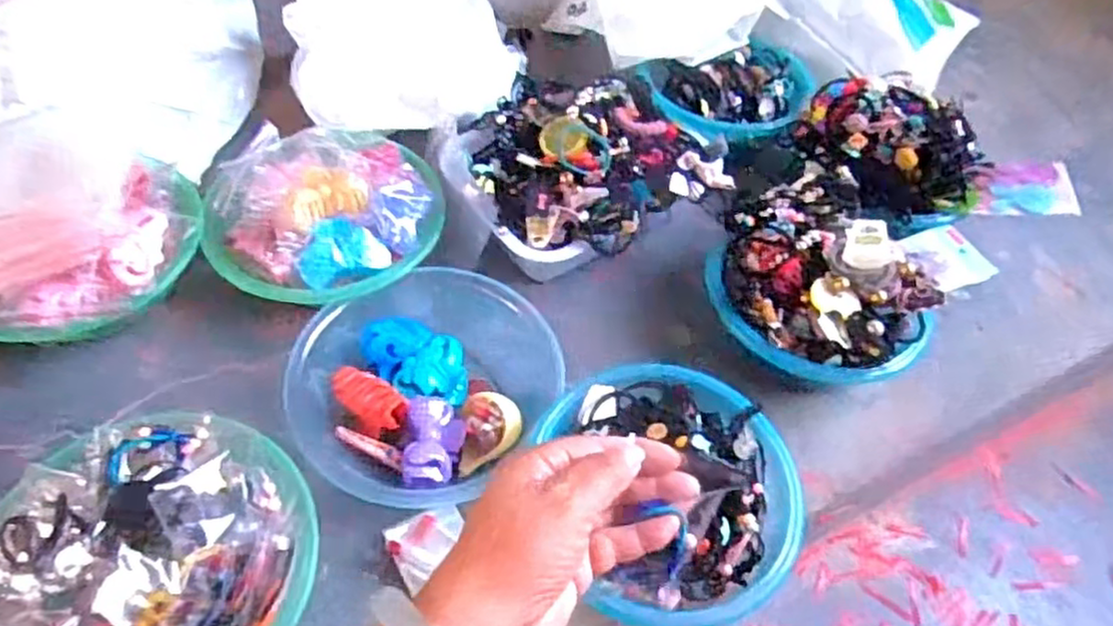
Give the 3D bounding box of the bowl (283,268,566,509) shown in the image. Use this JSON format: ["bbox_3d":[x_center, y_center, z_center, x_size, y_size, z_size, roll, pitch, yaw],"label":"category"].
[{"bbox_3d":[-0.122,0.062,0.679,0.226,0.064,0.216,3,53,-4],"label":"bowl"}]

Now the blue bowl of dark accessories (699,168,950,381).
[{"bbox_3d":[0.269,-0.041,0.741,0.217,0.086,0.228,-34,63,-27],"label":"blue bowl of dark accessories"}]

